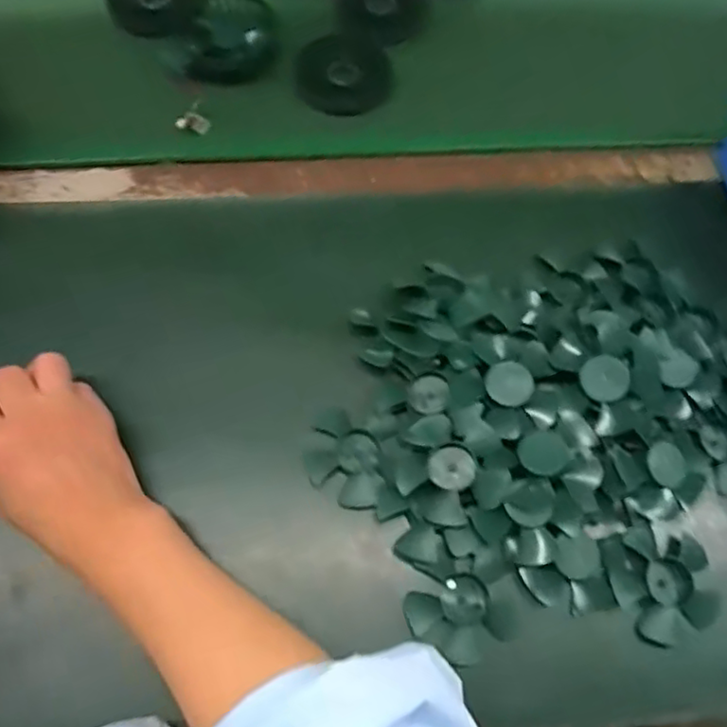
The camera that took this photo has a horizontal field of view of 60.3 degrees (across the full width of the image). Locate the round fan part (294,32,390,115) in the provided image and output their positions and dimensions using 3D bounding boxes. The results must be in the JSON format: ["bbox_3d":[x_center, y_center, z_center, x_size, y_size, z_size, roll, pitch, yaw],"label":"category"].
[{"bbox_3d":[-0.018,-0.265,0.573,0.087,0.010,0.089,1,66,-2],"label":"round fan part"}]

